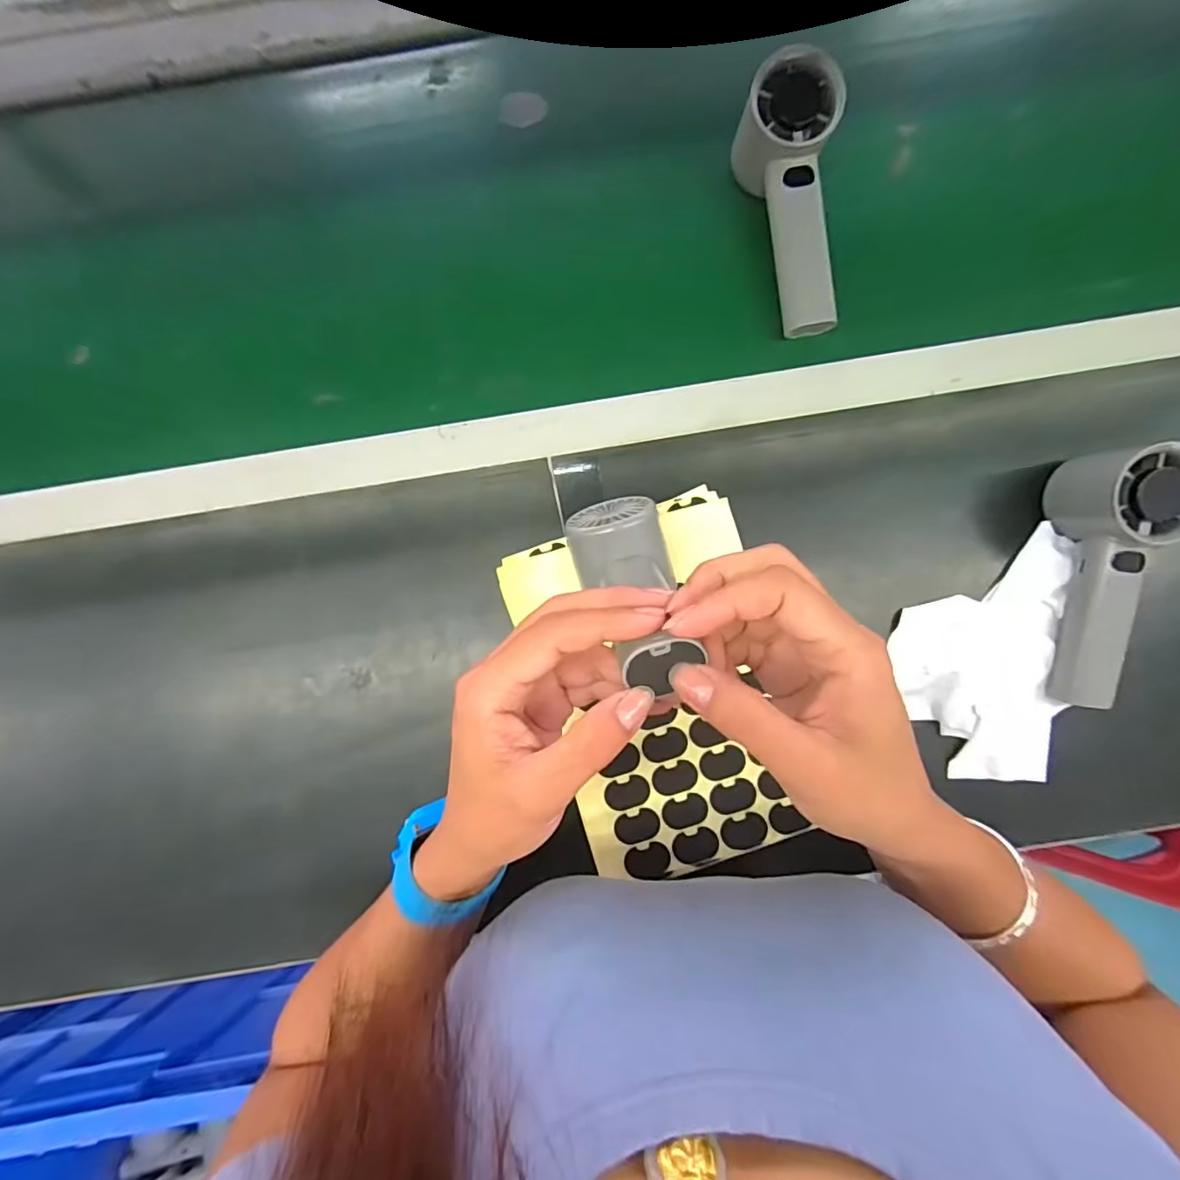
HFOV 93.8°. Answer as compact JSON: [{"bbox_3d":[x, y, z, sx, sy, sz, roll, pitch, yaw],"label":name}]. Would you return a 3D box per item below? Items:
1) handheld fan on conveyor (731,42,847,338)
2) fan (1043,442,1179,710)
[{"bbox_3d":[0.134,-0.246,0.362,0.053,0.056,0.152,-9,98,1],"label":"handheld fan on conveyor"},{"bbox_3d":[0.321,-0.006,0.339,0.051,0.056,0.155,1,101,2],"label":"fan"}]

